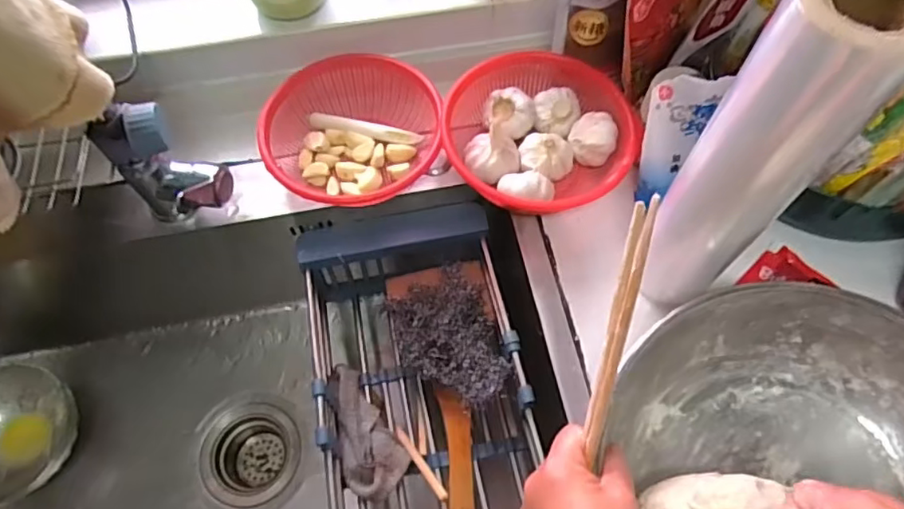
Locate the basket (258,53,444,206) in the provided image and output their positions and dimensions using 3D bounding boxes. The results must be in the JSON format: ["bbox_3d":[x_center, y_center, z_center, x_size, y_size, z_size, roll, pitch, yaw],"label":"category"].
[{"bbox_3d":[-0.095,-0.116,0.567,0.158,0.049,0.161,0,64,0],"label":"basket"}]

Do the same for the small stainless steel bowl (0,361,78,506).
[{"bbox_3d":[-0.462,0.183,0.615,0.128,0.064,0.135,0,64,0],"label":"small stainless steel bowl"}]

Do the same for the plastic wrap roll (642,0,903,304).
[{"bbox_3d":[0.195,-0.053,0.389,0.060,0.278,0.065,-25,66,-12],"label":"plastic wrap roll"}]

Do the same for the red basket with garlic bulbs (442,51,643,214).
[{"bbox_3d":[0.083,-0.108,0.559,0.171,0.061,0.159,0,64,0],"label":"red basket with garlic bulbs"}]

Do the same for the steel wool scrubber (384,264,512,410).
[{"bbox_3d":[-0.002,0.081,0.557,0.090,0.027,0.135,-18,65,-9],"label":"steel wool scrubber"}]

